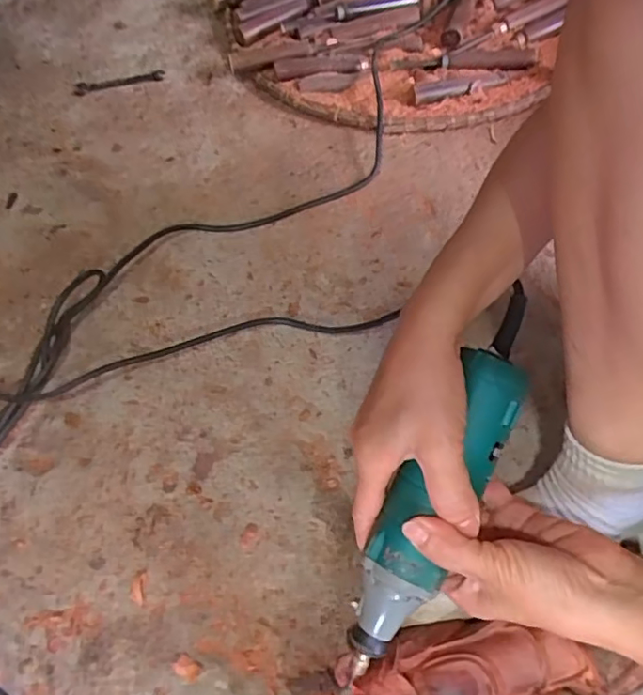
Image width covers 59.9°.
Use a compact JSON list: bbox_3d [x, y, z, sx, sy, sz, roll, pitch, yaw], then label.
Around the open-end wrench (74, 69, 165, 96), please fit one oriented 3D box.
[{"bbox_3d":[-0.266,-0.346,0.731,0.115,0.004,0.027,-6,65,6],"label":"open-end wrench"}]

